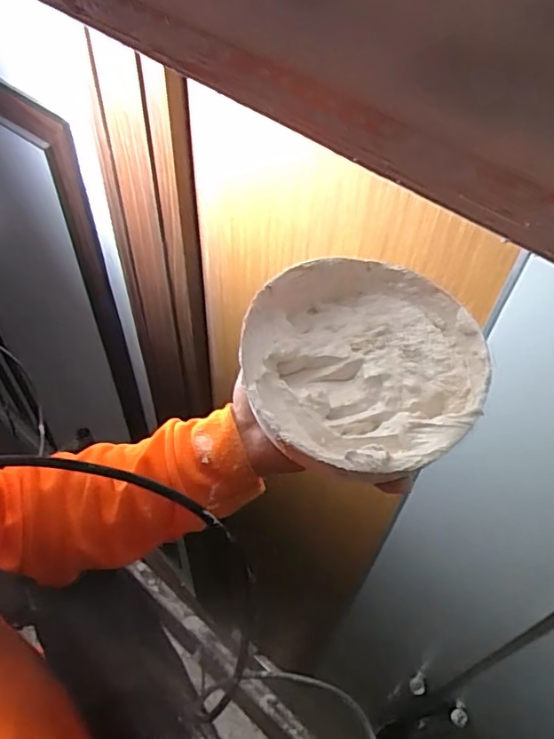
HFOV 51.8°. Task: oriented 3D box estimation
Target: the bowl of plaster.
[{"bbox_3d":[0.061,0.000,0.411,0.164,0.050,0.172,3,52,-4],"label":"bowl of plaster"}]

